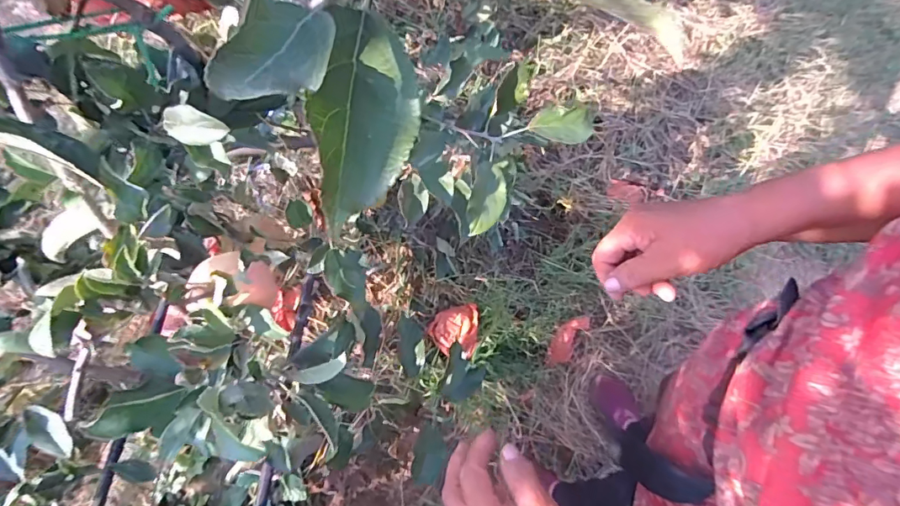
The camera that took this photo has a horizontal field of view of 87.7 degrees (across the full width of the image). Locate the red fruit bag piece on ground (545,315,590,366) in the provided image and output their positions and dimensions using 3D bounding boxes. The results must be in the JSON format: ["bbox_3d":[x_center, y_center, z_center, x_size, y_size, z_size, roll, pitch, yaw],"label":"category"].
[{"bbox_3d":[0.299,0.222,1.190,0.064,0.017,0.149,34,86,-10],"label":"red fruit bag piece on ground"}]

